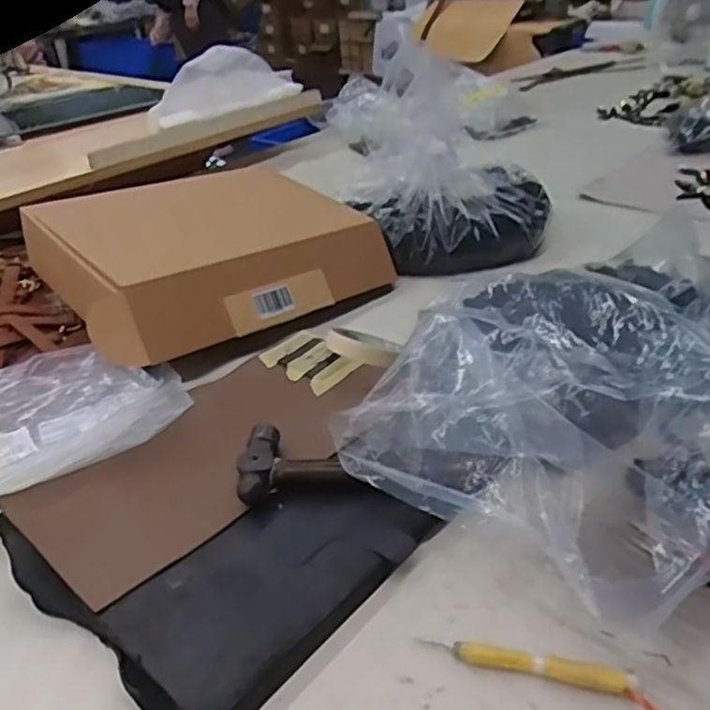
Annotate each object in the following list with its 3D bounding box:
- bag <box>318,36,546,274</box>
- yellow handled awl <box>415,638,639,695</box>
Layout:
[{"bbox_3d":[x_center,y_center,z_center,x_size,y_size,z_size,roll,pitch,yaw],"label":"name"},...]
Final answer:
[{"bbox_3d":[0.132,-0.290,0.974,0.299,0.219,0.311,-3,32,1],"label":"bag"},{"bbox_3d":[0.103,0.187,0.402,0.123,0.013,0.013,6,34,14],"label":"yellow handled awl"}]

